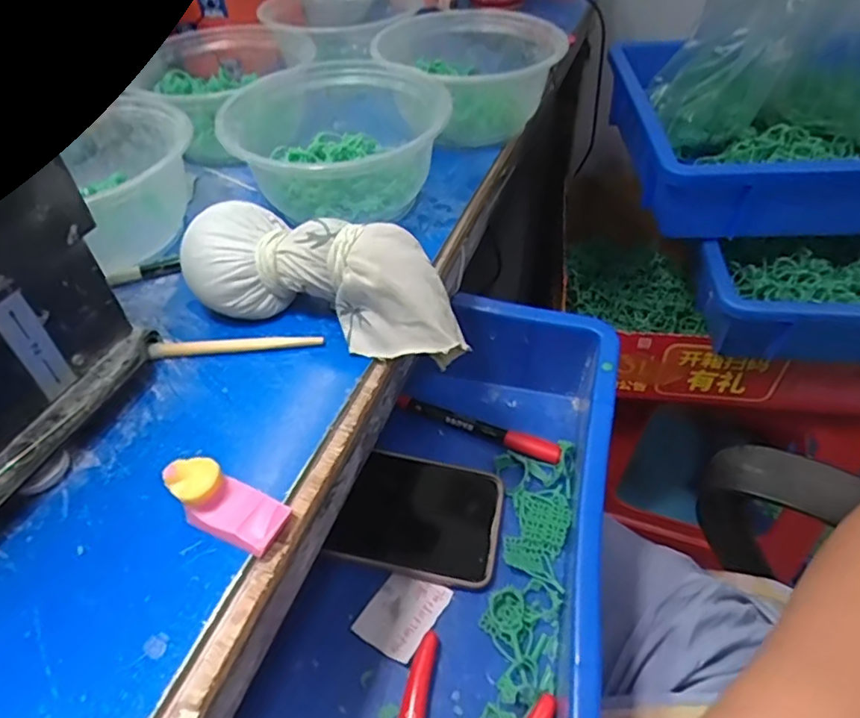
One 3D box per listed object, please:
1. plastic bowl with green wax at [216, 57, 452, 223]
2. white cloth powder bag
[{"bbox_3d":[-0.060,-0.131,0.366,0.133,0.061,0.122,-1,47,1],"label":"plastic bowl with green wax"},{"bbox_3d":[-0.053,-0.040,0.292,0.144,0.049,0.053,11,48,12],"label":"white cloth powder bag"}]

